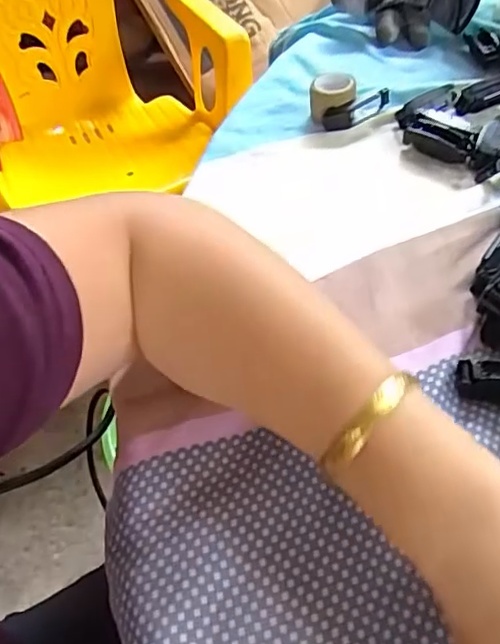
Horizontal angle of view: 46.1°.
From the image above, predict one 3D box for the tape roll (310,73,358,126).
[{"bbox_3d":[0.062,-0.171,0.451,0.034,0.026,0.034,-2,51,3],"label":"tape roll"}]

